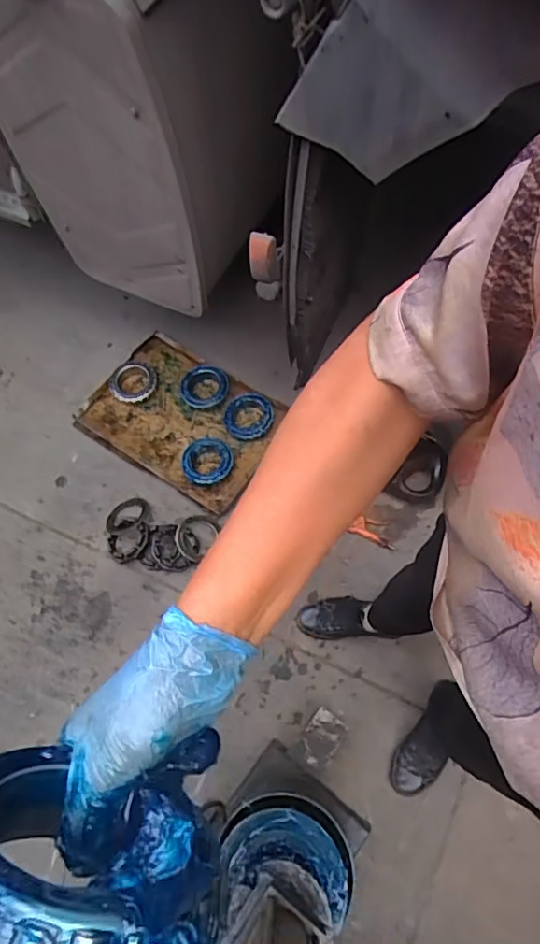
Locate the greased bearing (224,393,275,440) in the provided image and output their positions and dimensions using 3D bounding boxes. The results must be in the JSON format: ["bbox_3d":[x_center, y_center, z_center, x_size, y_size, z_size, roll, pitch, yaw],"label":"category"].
[{"bbox_3d":[-0.059,-0.156,1.555,0.140,0.045,0.138,-8,66,-1],"label":"greased bearing"}]

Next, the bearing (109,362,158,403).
[{"bbox_3d":[-0.404,-0.266,1.625,0.141,0.043,0.128,-25,67,-9],"label":"bearing"}]

